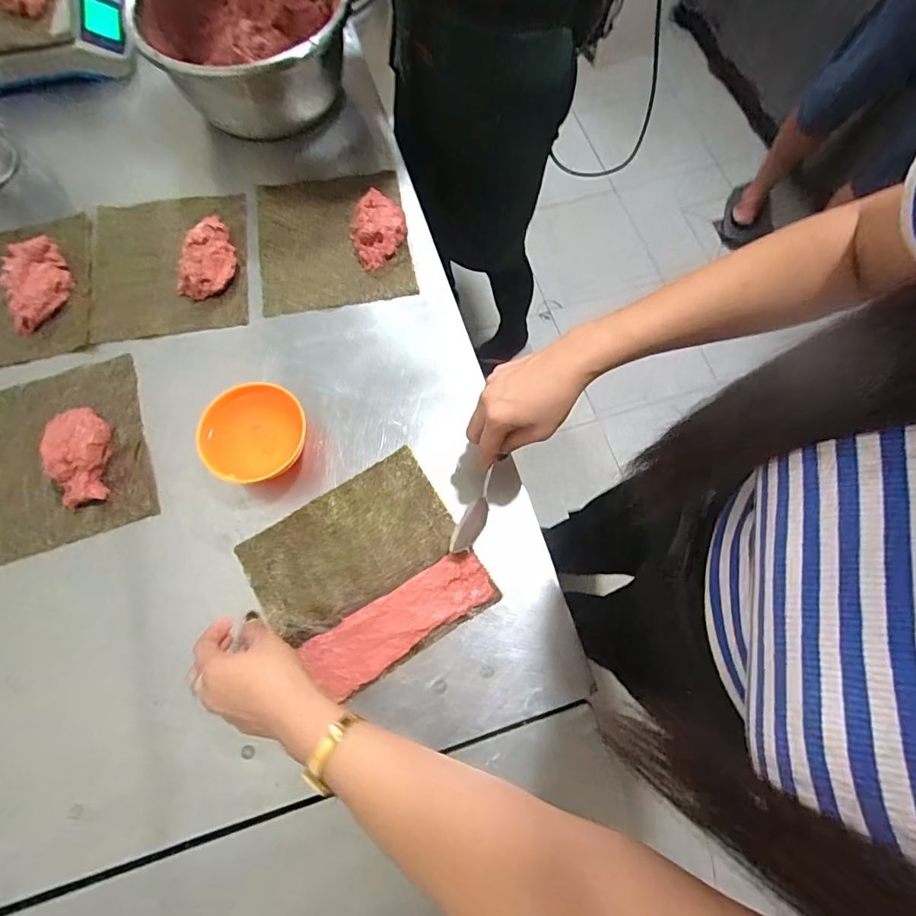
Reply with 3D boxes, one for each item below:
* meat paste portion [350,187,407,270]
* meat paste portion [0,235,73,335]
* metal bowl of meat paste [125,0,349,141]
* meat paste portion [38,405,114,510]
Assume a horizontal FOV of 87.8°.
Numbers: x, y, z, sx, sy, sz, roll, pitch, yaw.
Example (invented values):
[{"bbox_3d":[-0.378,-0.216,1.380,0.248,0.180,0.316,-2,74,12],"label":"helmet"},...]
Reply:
[{"bbox_3d":[-0.098,-0.286,0.590,0.067,0.033,0.086,-13,71,-3],"label":"meat paste portion"},{"bbox_3d":[-0.498,-0.210,0.563,0.057,0.038,0.116,-13,71,-3],"label":"meat paste portion"},{"bbox_3d":[-0.274,-0.554,0.643,0.250,0.117,0.253,0,71,1],"label":"metal bowl of meat paste"},{"bbox_3d":[-0.394,-0.007,0.493,0.057,0.035,0.107,-19,72,-5],"label":"meat paste portion"}]

